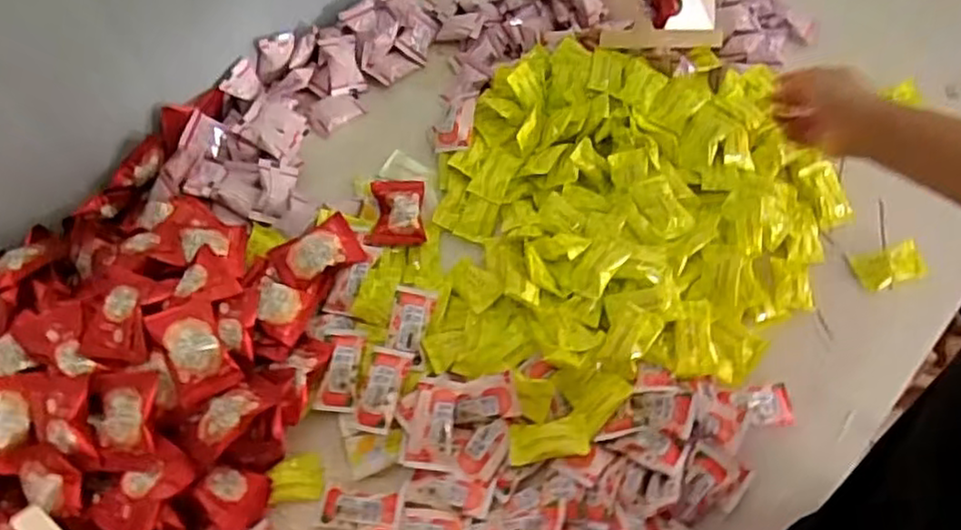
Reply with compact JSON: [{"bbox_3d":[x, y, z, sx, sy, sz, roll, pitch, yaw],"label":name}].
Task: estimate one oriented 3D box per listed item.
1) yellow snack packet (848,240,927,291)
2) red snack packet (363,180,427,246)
[{"bbox_3d":[0.386,0.001,0.663,0.063,0.008,0.038,-12,63,-4],"label":"yellow snack packet"},{"bbox_3d":[-0.084,-0.054,0.695,0.054,0.015,0.072,-3,63,0],"label":"red snack packet"}]

